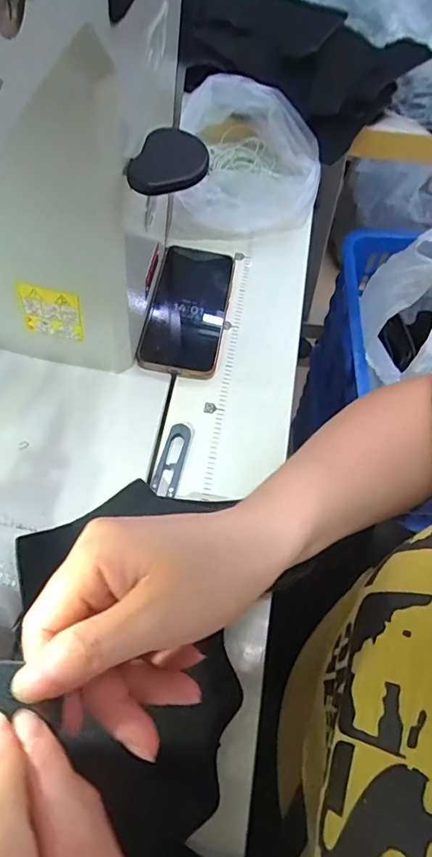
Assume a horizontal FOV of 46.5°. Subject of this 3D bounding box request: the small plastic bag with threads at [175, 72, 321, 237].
[{"bbox_3d":[0.038,-0.303,0.565,0.159,0.096,0.166,11,62,5],"label":"small plastic bag with threads"}]

